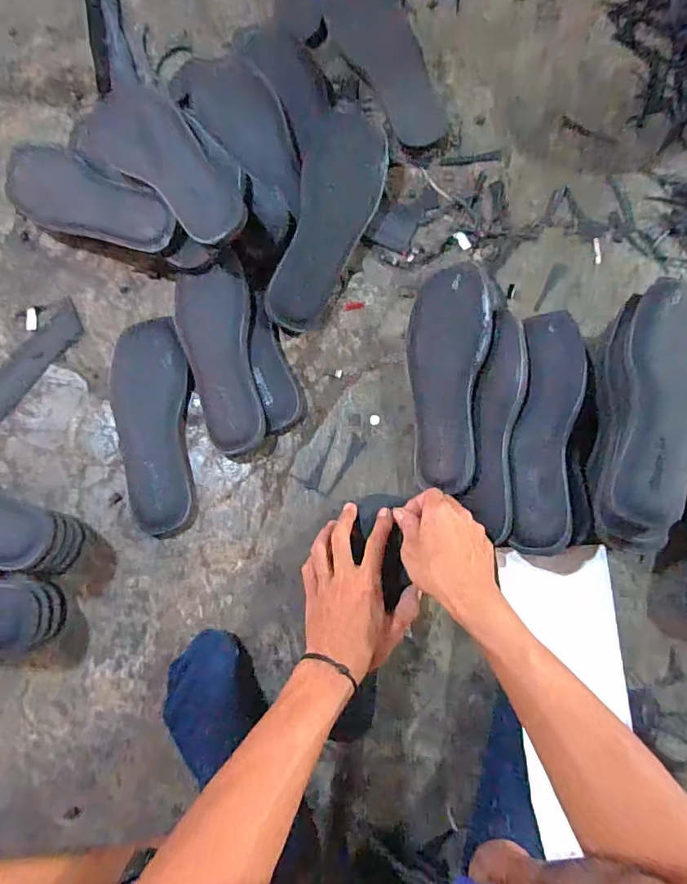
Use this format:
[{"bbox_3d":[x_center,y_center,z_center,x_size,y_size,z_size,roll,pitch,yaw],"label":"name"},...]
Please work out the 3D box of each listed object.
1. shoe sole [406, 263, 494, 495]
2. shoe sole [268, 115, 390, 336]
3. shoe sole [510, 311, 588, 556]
[{"bbox_3d":[0.108,-0.067,0.515,0.086,0.010,0.230,1,88,30],"label":"shoe sole"},{"bbox_3d":[-0.013,-0.270,0.582,0.094,0.036,0.277,13,82,5],"label":"shoe sole"},{"bbox_3d":[0.203,-0.012,0.487,0.059,0.009,0.239,5,82,24],"label":"shoe sole"}]

